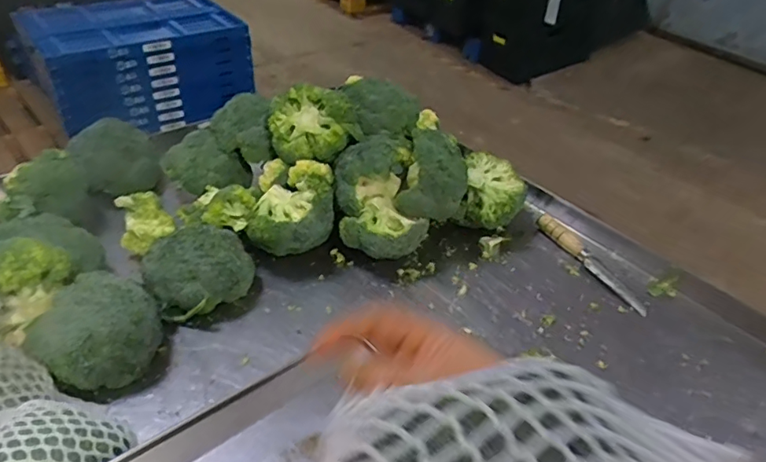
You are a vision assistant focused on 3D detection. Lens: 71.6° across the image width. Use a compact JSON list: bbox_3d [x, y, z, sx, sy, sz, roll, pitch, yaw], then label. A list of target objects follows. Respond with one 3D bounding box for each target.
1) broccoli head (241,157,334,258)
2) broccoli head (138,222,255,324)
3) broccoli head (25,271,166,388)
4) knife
[{"bbox_3d":[-0.128,-0.029,0.739,0.121,0.089,0.112,-4,40,-10],"label":"broccoli head"},{"bbox_3d":[-0.226,0.047,0.662,0.124,0.086,0.102,-23,47,-29],"label":"broccoli head"},{"bbox_3d":[-0.297,0.102,0.562,0.093,0.083,0.120,16,41,14],"label":"broccoli head"},{"bbox_3d":[0.298,0.038,0.766,0.026,0.018,0.207,-18,44,-25],"label":"knife"}]

